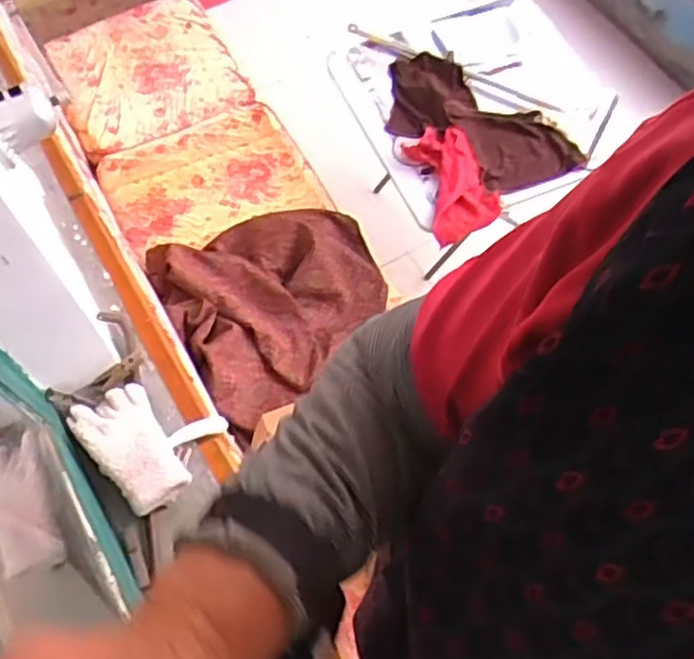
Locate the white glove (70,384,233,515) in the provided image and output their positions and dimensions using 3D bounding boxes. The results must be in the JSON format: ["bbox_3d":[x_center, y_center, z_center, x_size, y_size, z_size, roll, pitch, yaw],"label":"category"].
[{"bbox_3d":[-0.231,0.124,0.871,0.145,0.079,0.163,-39,70,-17],"label":"white glove"}]

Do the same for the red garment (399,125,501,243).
[{"bbox_3d":[0.233,-0.335,1.648,0.174,0.080,0.268,-22,66,-10],"label":"red garment"}]

